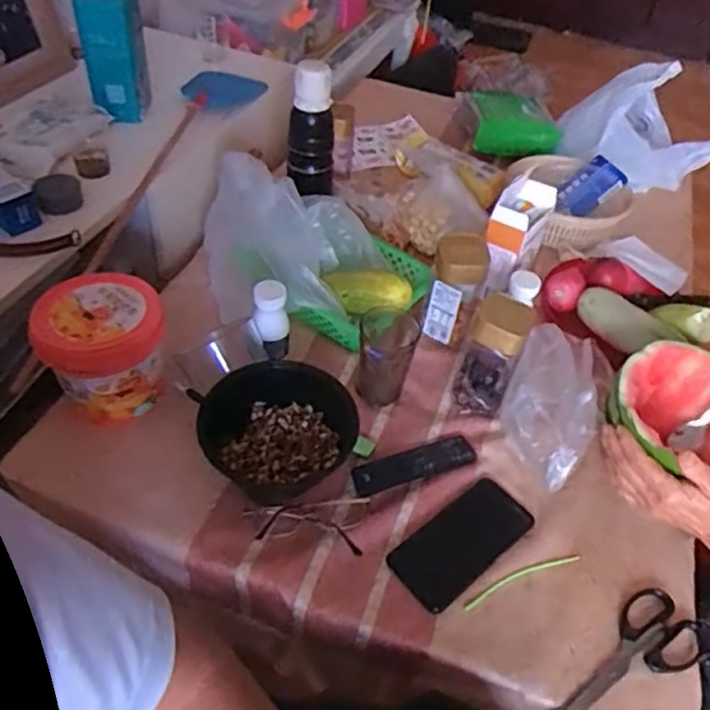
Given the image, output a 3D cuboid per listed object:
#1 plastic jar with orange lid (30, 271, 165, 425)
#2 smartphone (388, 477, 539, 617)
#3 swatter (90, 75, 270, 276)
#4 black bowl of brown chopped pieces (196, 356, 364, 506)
[{"bbox_3d":[-0.284,-0.001,0.739,0.127,0.138,0.130,-6,48,-12],"label":"plastic jar with orange lid"},{"bbox_3d":[0.116,0.200,0.690,0.165,0.007,0.077,-29,56,-29],"label":"smartphone"},{"bbox_3d":[-0.264,-0.329,0.980,0.113,0.021,0.556,11,46,4],"label":"swatter"},{"bbox_3d":[-0.081,0.083,0.717,0.173,0.072,0.145,-22,53,-24],"label":"black bowl of brown chopped pieces"}]

